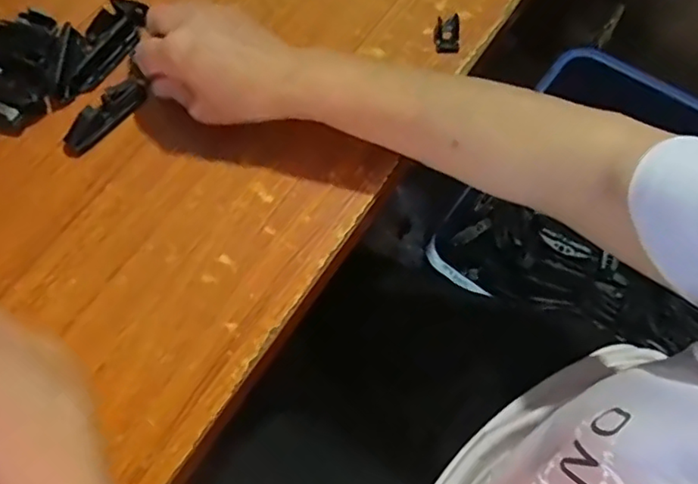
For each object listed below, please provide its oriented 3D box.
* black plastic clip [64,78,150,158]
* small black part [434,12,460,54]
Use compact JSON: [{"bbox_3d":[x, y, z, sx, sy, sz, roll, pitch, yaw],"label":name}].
[{"bbox_3d":[-0.192,-0.099,0.464,0.019,0.018,0.077,38,76,17],"label":"black plastic clip"},{"bbox_3d":[0.080,-0.172,0.485,0.020,0.008,0.037,3,67,4],"label":"small black part"}]

